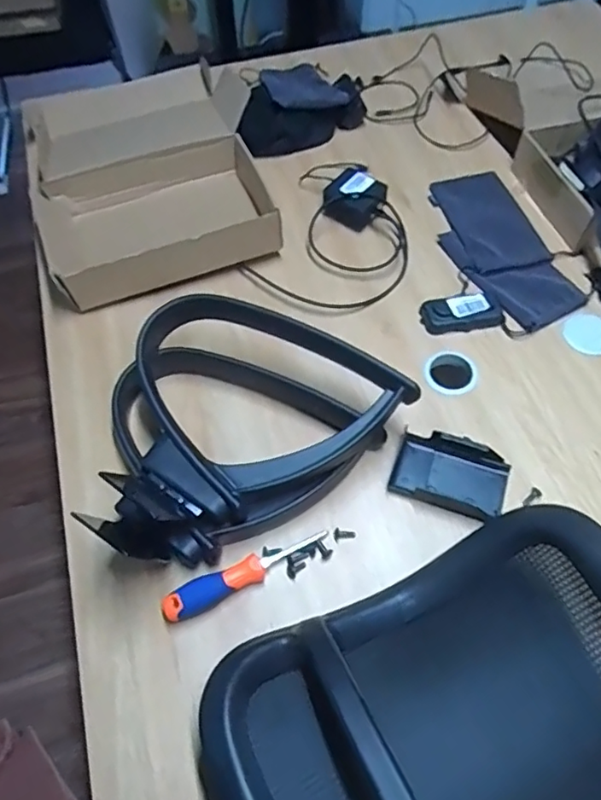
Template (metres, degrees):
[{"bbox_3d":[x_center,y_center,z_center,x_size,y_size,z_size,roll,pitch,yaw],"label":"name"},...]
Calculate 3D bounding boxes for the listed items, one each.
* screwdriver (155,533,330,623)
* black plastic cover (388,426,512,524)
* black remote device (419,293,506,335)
[{"bbox_3d":[-0.056,0.178,0.602,0.181,0.026,0.028,-24,61,-14],"label":"screwdriver"},{"bbox_3d":[0.170,0.085,0.654,0.125,0.031,0.085,18,60,11],"label":"black plastic cover"},{"bbox_3d":[0.220,-0.117,0.782,0.108,0.029,0.045,-5,58,-3],"label":"black remote device"}]

